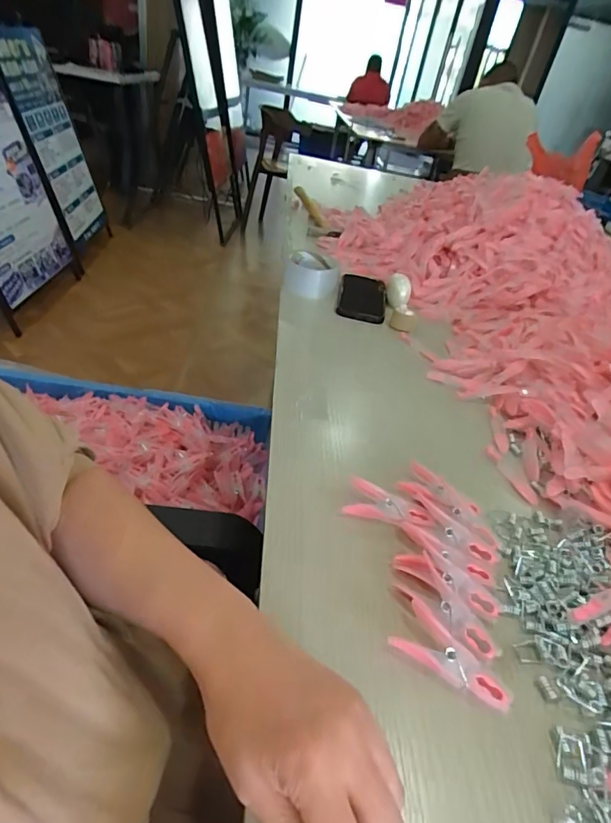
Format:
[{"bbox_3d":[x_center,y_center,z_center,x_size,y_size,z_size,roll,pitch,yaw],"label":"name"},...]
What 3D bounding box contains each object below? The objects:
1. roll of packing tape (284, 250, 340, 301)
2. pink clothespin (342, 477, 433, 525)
[{"bbox_3d":[0.009,-0.213,0.739,0.081,0.050,0.075,4,37,-3],"label":"roll of packing tape"},{"bbox_3d":[0.072,0.082,0.411,0.072,0.013,0.036,18,37,8],"label":"pink clothespin"}]

